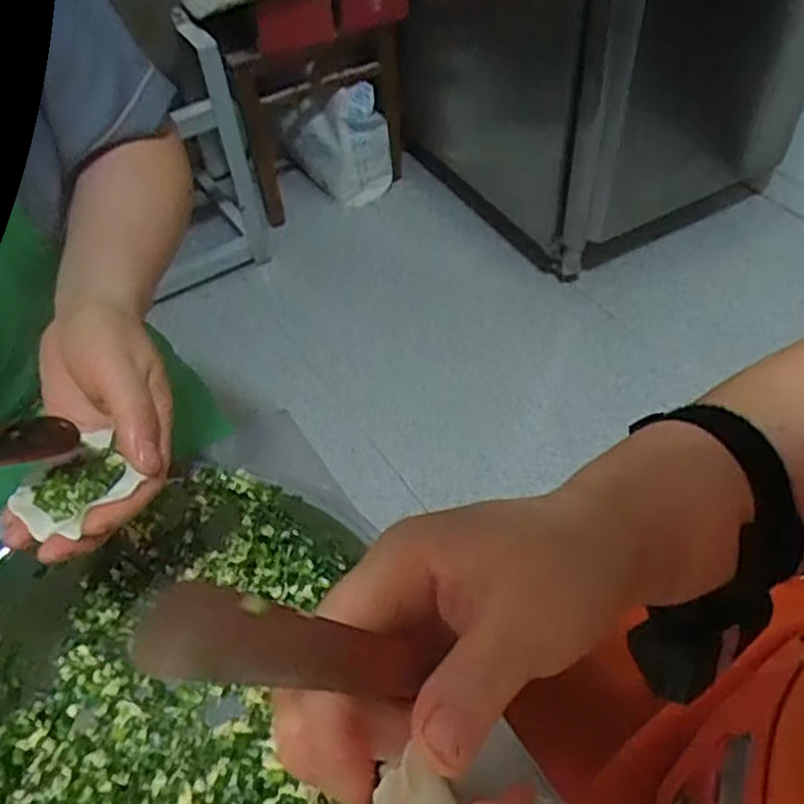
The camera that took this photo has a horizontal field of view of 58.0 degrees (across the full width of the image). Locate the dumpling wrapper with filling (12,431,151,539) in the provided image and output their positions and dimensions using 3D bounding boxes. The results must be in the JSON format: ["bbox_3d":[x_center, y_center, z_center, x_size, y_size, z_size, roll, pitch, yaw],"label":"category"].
[{"bbox_3d":[-0.162,0.042,0.362,0.056,0.018,0.053,-3,50,3],"label":"dumpling wrapper with filling"}]

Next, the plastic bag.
[{"bbox_3d":[-0.143,-0.595,1.686,0.225,0.258,0.085,-7,50,0],"label":"plastic bag"}]

